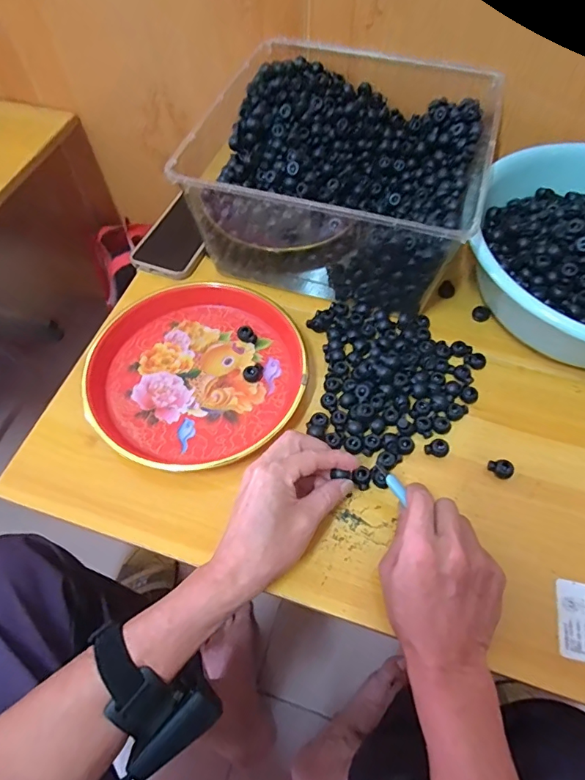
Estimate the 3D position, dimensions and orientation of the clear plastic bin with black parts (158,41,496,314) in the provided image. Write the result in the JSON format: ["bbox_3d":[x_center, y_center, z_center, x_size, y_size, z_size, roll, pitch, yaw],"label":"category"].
[{"bbox_3d":[0.060,-0.249,0.555,0.271,0.143,0.280,18,61,10],"label":"clear plastic bin with black parts"}]

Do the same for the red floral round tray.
[{"bbox_3d":[-0.093,-0.022,0.477,0.205,0.027,0.204,0,60,0],"label":"red floral round tray"}]

